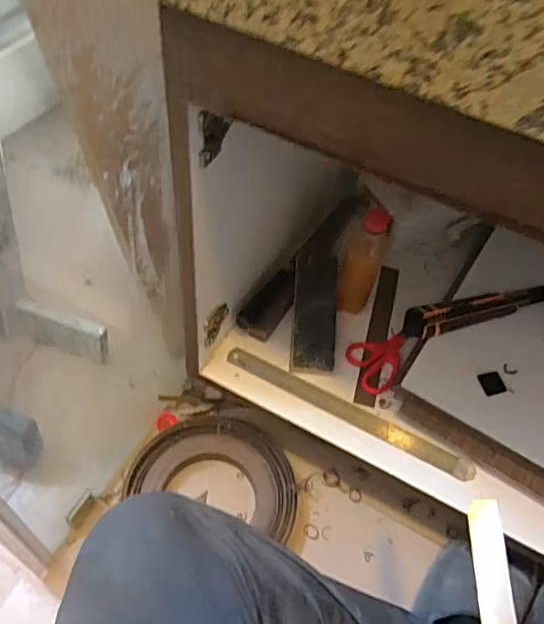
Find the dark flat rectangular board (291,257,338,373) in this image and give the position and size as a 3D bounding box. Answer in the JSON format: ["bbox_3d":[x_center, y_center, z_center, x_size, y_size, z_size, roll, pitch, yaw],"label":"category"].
[{"bbox_3d":[0.059,0.001,0.794,0.058,0.010,0.167,0,71,9],"label":"dark flat rectangular board"}]

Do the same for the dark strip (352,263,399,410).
[{"bbox_3d":[0.153,0.027,0.831,0.028,0.009,0.250,15,53,6],"label":"dark strip"}]

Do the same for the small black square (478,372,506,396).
[{"bbox_3d":[0.282,0.091,0.741,0.027,0.009,0.030,-20,69,9],"label":"small black square"}]

